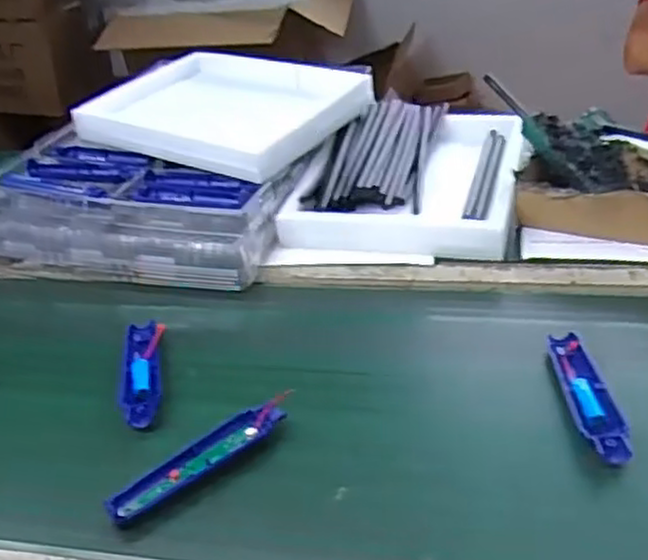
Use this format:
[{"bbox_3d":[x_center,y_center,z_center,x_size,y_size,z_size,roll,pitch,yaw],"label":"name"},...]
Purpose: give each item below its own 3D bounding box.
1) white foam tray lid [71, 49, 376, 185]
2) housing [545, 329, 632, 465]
[{"bbox_3d":[-0.167,-0.266,1.128,0.408,0.053,0.305,16,38,30],"label":"white foam tray lid"},{"bbox_3d":[0.237,0.104,0.662,0.038,0.018,0.160,-3,33,3],"label":"housing"}]

